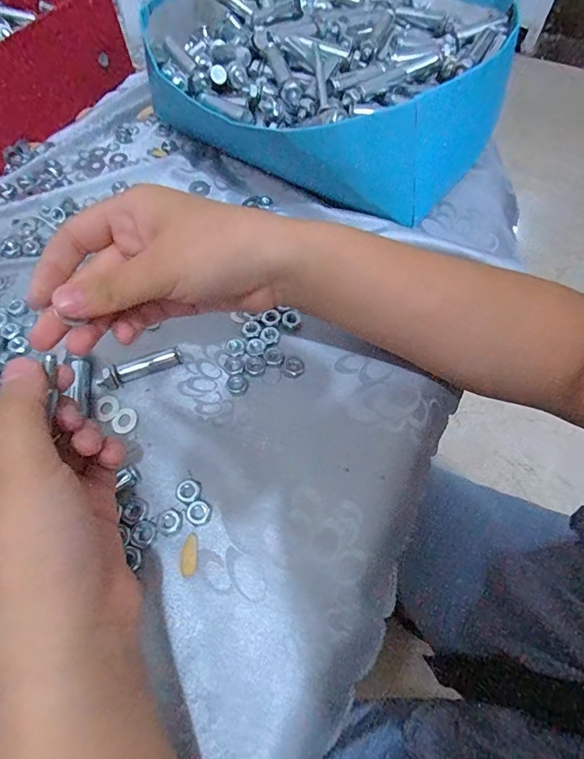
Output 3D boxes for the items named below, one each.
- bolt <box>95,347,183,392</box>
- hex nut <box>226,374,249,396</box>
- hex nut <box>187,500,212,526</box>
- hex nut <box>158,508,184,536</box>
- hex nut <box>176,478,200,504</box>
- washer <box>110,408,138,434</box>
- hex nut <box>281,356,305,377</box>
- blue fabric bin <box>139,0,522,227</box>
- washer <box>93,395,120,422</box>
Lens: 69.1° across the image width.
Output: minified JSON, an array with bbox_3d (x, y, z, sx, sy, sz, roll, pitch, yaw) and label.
[{"bbox_3d":[-0.099,-0.008,0.278,0.053,0.012,0.012,-24,64,-13],"label":"bolt"},{"bbox_3d":[-0.036,0.003,0.277,0.014,0.004,0.015,-19,63,-11],"label":"hex nut"},{"bbox_3d":[-0.053,0.075,0.239,0.013,0.004,0.014,-33,66,-17],"label":"hex nut"},{"bbox_3d":[-0.068,0.079,0.236,0.014,0.004,0.015,-14,62,-8],"label":"hex nut"},{"bbox_3d":[-0.060,0.064,0.245,0.013,0.004,0.014,40,68,19],"label":"hex nut"},{"bbox_3d":[-0.105,0.025,0.264,0.015,0.004,0.016,0,61,0],"label":"washer"},{"bbox_3d":[0.001,-0.009,0.283,0.014,0.004,0.015,-17,63,-10],"label":"hex nut"},{"bbox_3d":[0.033,-0.277,0.379,0.292,0.088,0.278,17,62,8],"label":"blue fabric bin"},{"bbox_3d":[-0.118,0.018,0.268,0.017,0.004,0.016,0,61,0],"label":"washer"}]

